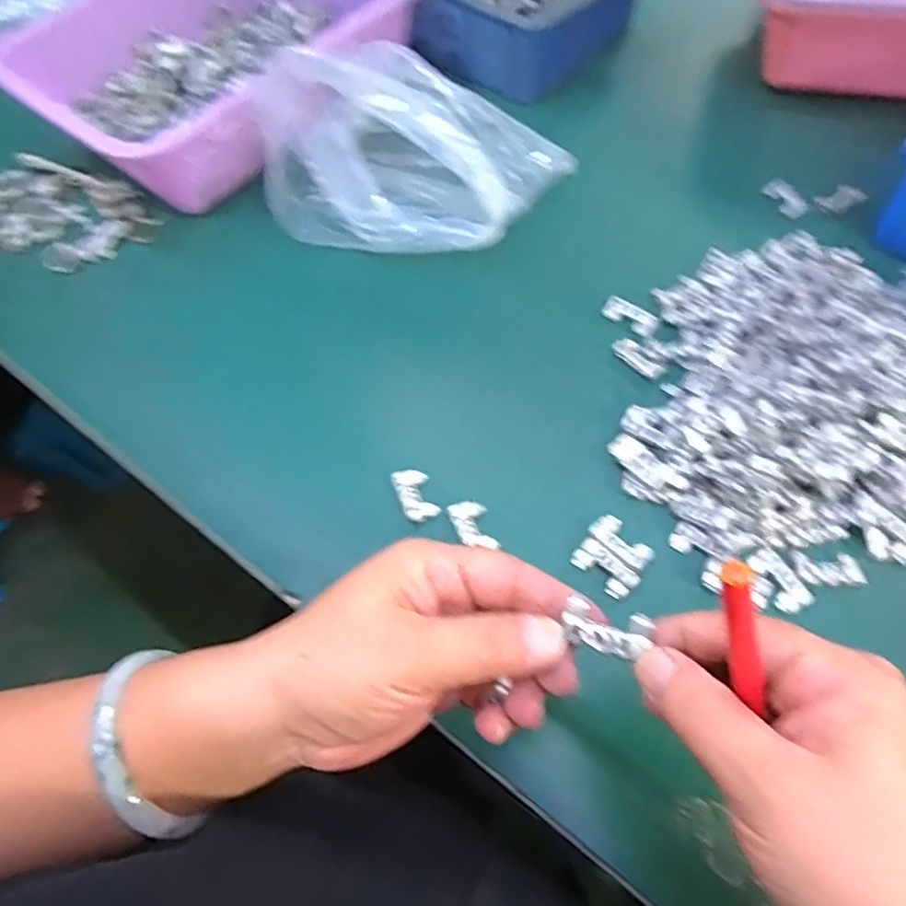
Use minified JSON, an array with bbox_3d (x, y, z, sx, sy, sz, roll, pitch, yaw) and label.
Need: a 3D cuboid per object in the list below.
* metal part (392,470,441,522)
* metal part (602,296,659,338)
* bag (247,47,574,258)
[{"bbox_3d":[-0.021,0.024,0.367,0.020,0.012,0.034,-18,62,-6],"label":"metal part"},{"bbox_3d":[0.118,-0.090,0.425,0.037,0.007,0.015,35,69,20],"label":"metal part"},{"bbox_3d":[-0.034,-0.210,0.459,0.191,0.079,0.111,8,62,8],"label":"bag"}]

